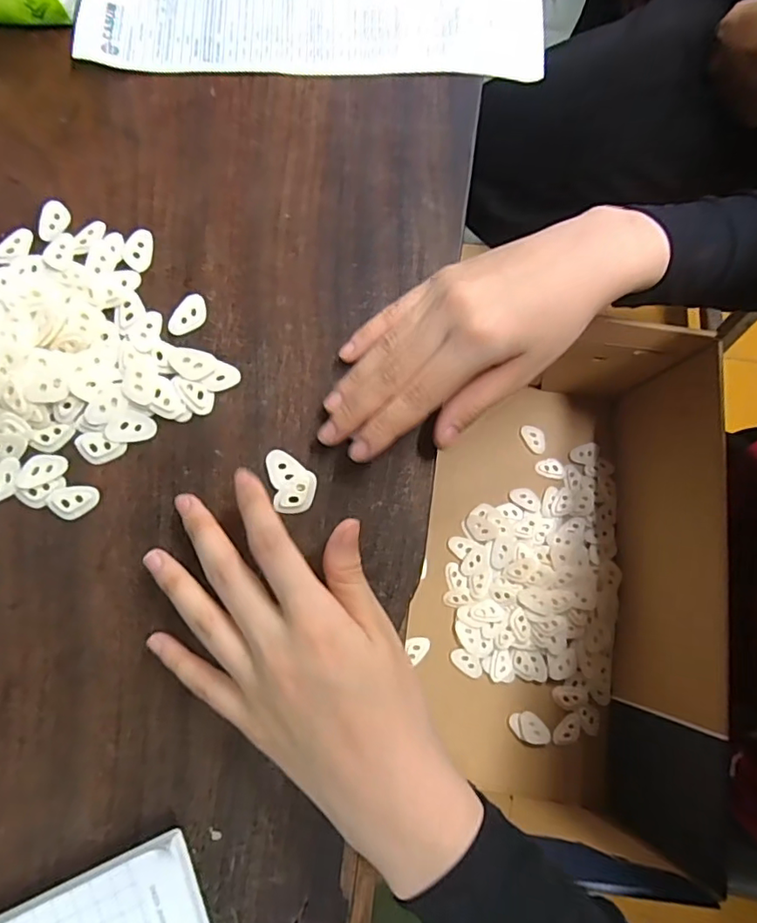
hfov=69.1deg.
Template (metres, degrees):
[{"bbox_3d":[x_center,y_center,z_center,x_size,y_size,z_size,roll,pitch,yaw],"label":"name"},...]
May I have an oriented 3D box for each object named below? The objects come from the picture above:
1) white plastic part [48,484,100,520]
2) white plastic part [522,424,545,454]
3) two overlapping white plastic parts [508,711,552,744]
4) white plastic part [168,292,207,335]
[{"bbox_3d":[-0.160,0.021,0.286,0.025,0.004,0.017,-5,77,-1],"label":"white plastic part"},{"bbox_3d":[0.130,-0.019,0.459,0.015,0.004,0.026,-35,79,-8],"label":"white plastic part"},{"bbox_3d":[0.113,0.197,0.407,0.030,0.004,0.019,28,78,6],"label":"two overlapping white plastic parts"},{"bbox_3d":[-0.108,-0.083,0.310,0.018,0.004,0.027,31,79,7],"label":"white plastic part"}]

